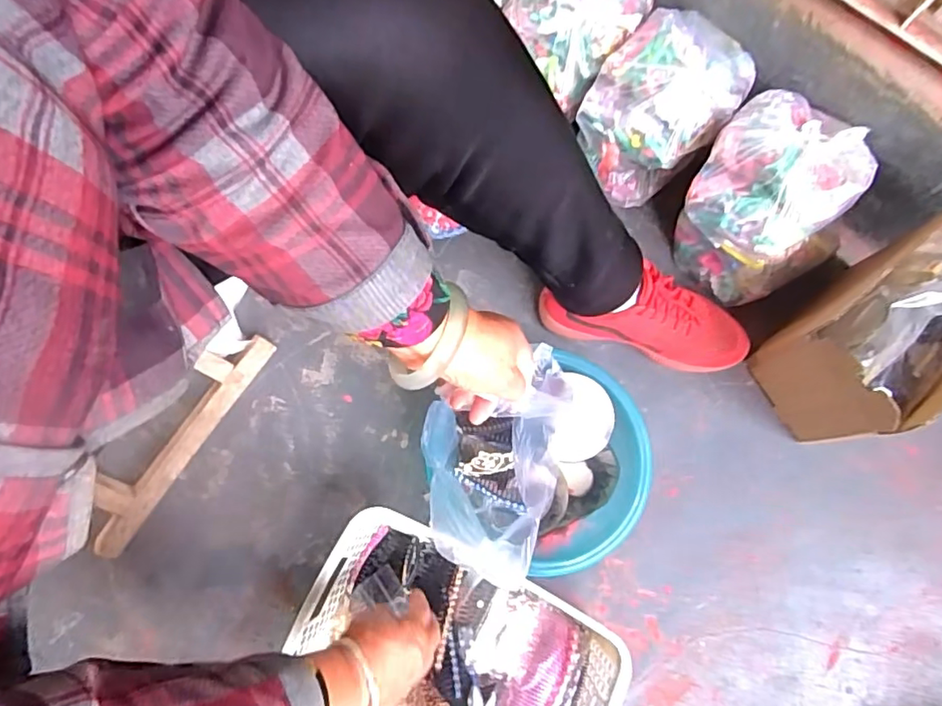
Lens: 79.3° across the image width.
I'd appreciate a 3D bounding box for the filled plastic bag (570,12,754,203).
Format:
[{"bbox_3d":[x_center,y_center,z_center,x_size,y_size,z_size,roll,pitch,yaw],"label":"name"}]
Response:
[{"bbox_3d":[0.215,-0.278,0.629,0.134,0.145,0.176,39,80,7],"label":"filled plastic bag"}]

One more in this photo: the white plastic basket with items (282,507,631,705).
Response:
[{"bbox_3d":[-0.015,0.306,0.566,0.305,0.091,0.186,25,79,5],"label":"white plastic basket with items"}]

